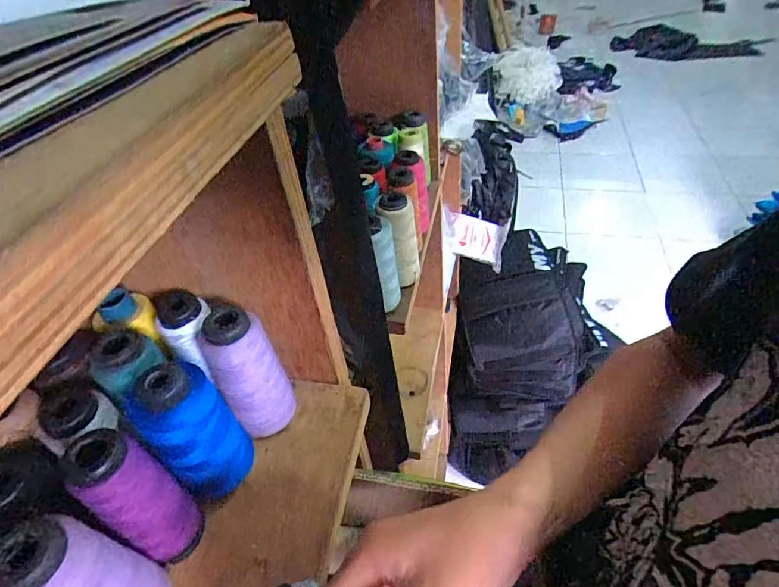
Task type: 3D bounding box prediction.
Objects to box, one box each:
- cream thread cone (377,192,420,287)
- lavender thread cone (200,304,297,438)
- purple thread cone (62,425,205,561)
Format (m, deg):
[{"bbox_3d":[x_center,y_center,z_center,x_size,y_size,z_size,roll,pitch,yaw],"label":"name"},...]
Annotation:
[{"bbox_3d":[0.013,-0.061,0.528,0.038,0.101,0.043,-7,43,0],"label":"cream thread cone"},{"bbox_3d":[-0.106,0.060,0.346,0.045,0.109,0.038,-30,47,-23],"label":"lavender thread cone"},{"bbox_3d":[-0.155,0.127,0.285,0.034,0.112,0.038,21,50,27],"label":"purple thread cone"}]

